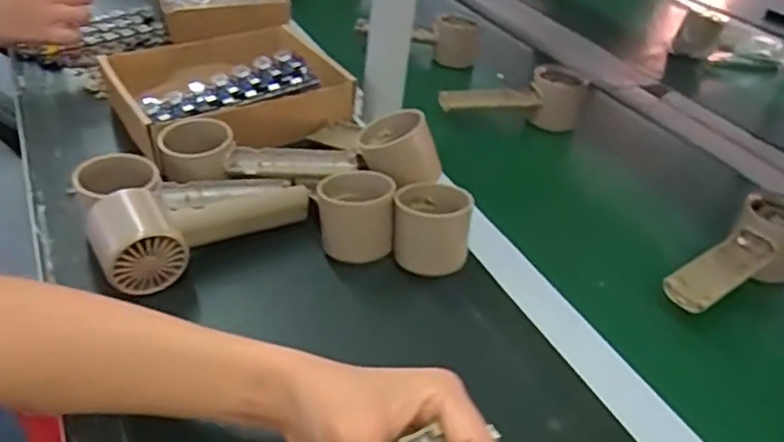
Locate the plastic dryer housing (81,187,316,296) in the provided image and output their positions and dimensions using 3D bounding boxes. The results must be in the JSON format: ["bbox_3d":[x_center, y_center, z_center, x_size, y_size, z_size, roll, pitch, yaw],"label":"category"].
[{"bbox_3d":[-0.144,0.002,0.486,0.148,0.061,0.055,-23,46,-33],"label":"plastic dryer housing"}]

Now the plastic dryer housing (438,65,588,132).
[{"bbox_3d":[0.129,-0.133,0.718,0.161,0.056,0.052,-3,38,-13],"label":"plastic dryer housing"}]

